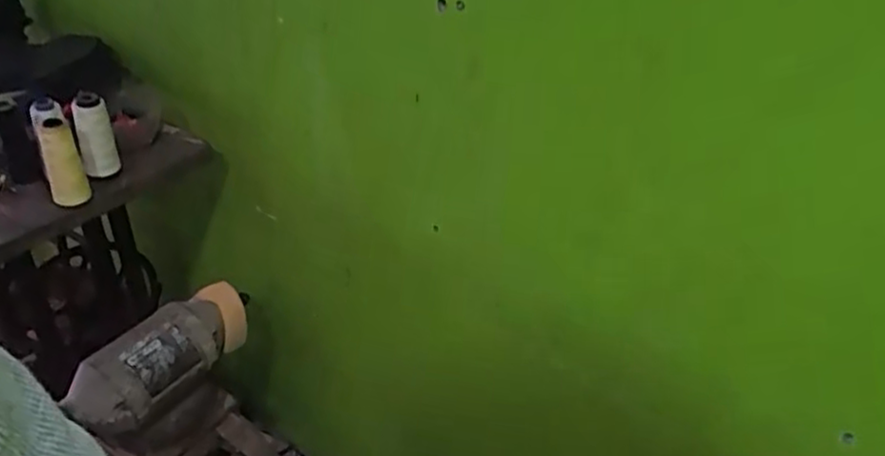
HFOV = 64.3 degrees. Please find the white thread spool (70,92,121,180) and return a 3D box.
[{"bbox_3d":[-0.475,-0.125,0.965,0.048,0.106,0.045,-17,41,-26],"label":"white thread spool"}]

